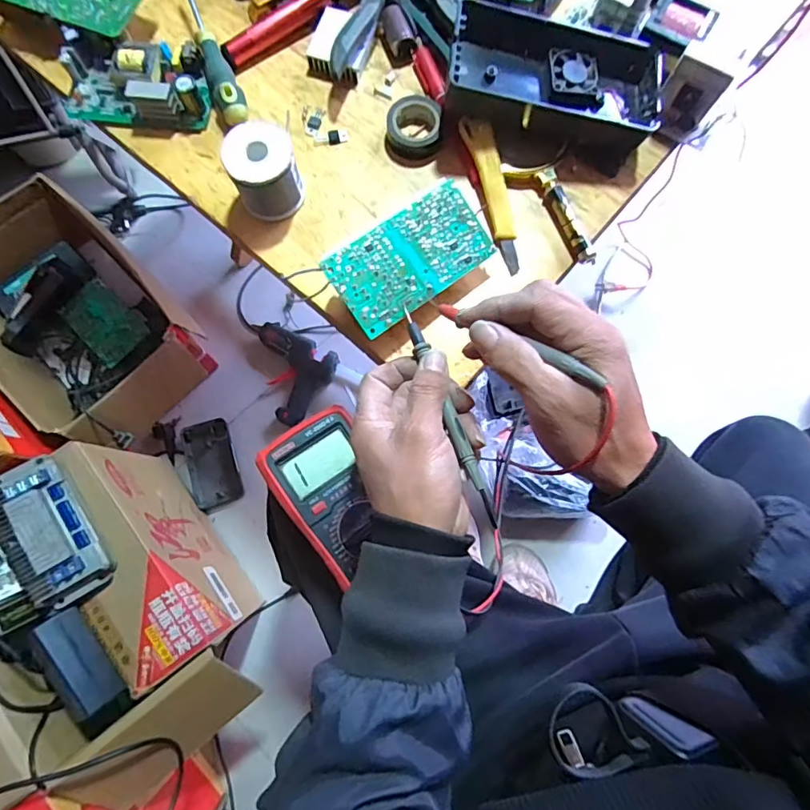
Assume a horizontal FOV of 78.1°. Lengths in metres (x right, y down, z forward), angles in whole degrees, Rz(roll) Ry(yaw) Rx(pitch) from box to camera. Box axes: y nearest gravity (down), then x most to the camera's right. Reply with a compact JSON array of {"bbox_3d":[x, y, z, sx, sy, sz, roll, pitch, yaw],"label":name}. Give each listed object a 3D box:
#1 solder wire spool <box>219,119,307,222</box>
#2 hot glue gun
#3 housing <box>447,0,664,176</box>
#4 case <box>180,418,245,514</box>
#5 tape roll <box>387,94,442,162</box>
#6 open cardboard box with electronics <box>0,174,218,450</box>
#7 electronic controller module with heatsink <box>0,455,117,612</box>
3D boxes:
[{"bbox_3d":[-0.110,-0.184,0.398,0.051,0.056,0.048,0,78,0],"label":"solder wire spool"},{"bbox_3d":[-0.229,-0.061,0.938,0.166,0.031,0.153,31,80,6],"label":"hot glue gun"},{"bbox_3d":[0.123,-0.264,0.411,0.168,0.057,0.092,12,78,2],"label":"housing"},{"bbox_3d":[-0.354,0.109,0.918,0.087,0.019,0.158,-17,79,-4],"label":"case"},{"bbox_3d":[0.008,-0.235,0.423,0.044,0.020,0.047,0,78,0],"label":"tape roll"},{"bbox_3d":[-0.558,-0.146,0.860,0.265,0.168,0.430,-42,81,-8],"label":"open cardboard box with electronics"},{"bbox_3d":[-0.436,0.153,0.606,0.095,0.052,0.181,-32,80,-6],"label":"electronic controller module with heatsink"}]

